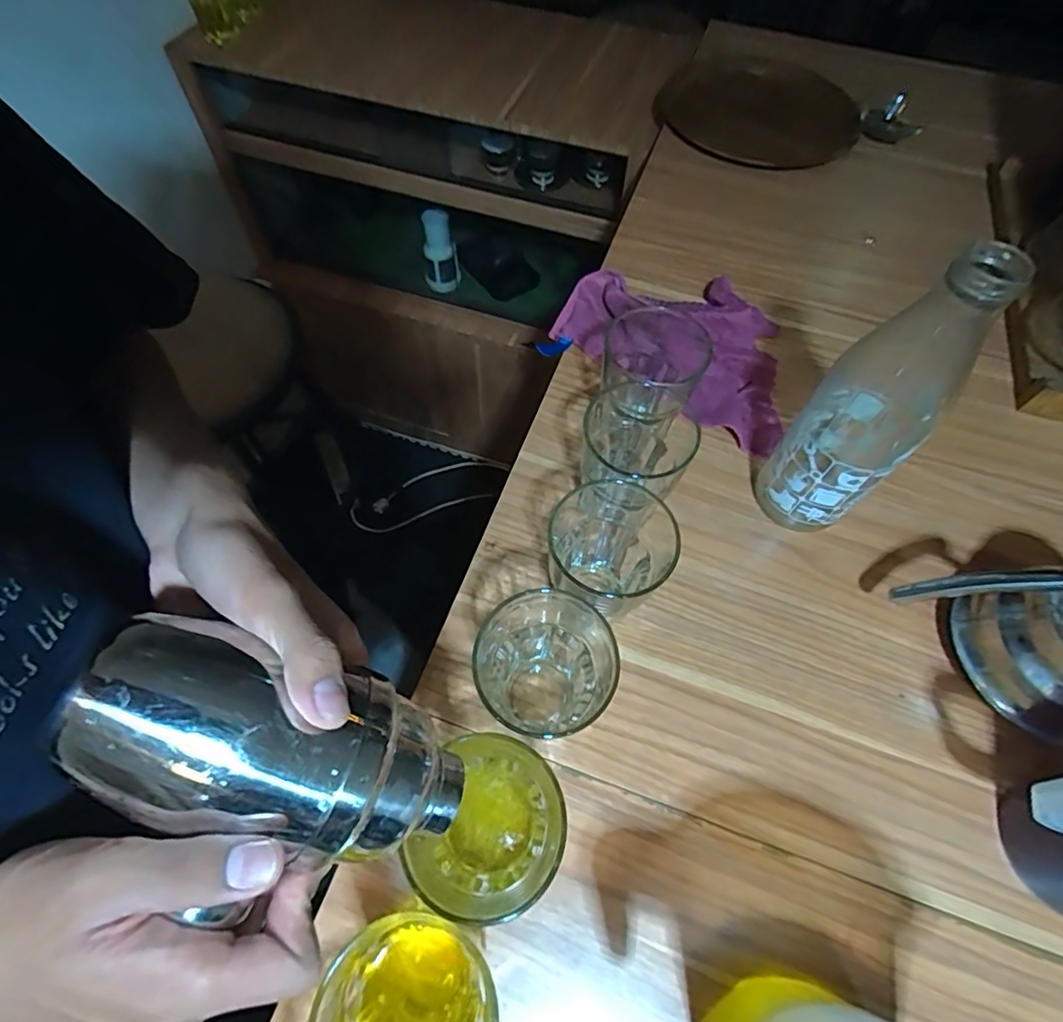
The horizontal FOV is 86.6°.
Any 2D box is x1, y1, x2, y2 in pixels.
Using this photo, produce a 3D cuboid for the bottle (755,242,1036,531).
[{"bbox_3d":[0.256,-0.073,0.431,0.080,0.261,0.075,39,68,18],"label":"bottle"}]

